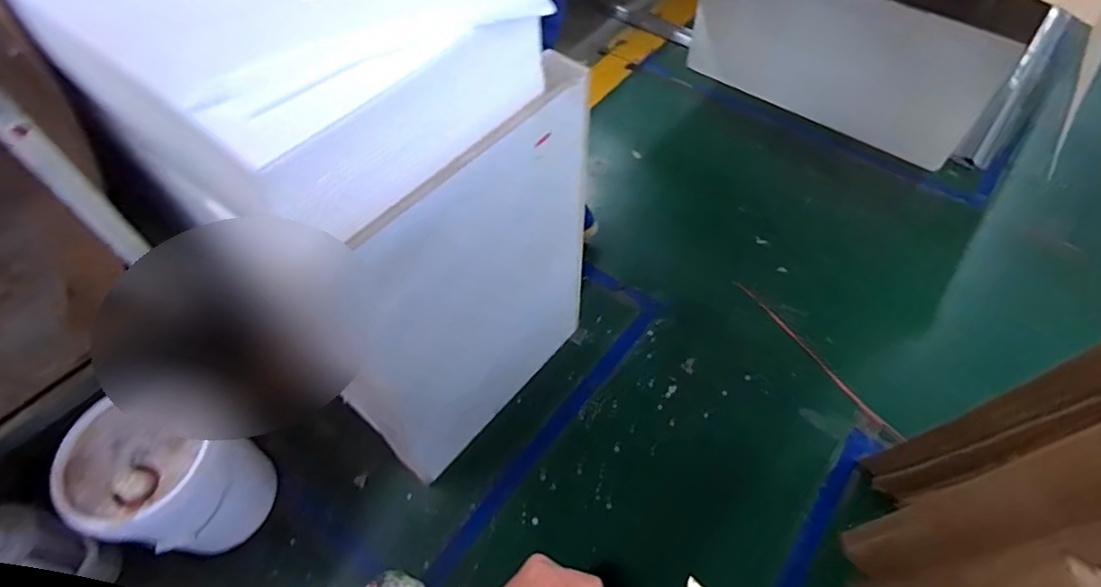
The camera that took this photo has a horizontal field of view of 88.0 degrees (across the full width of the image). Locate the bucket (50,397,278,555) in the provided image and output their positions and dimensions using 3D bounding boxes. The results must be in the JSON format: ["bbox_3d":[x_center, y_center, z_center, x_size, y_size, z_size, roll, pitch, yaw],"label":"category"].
[{"bbox_3d":[-0.816,0.401,1.271,0.288,0.382,0.263,-1,56,1],"label":"bucket"}]

